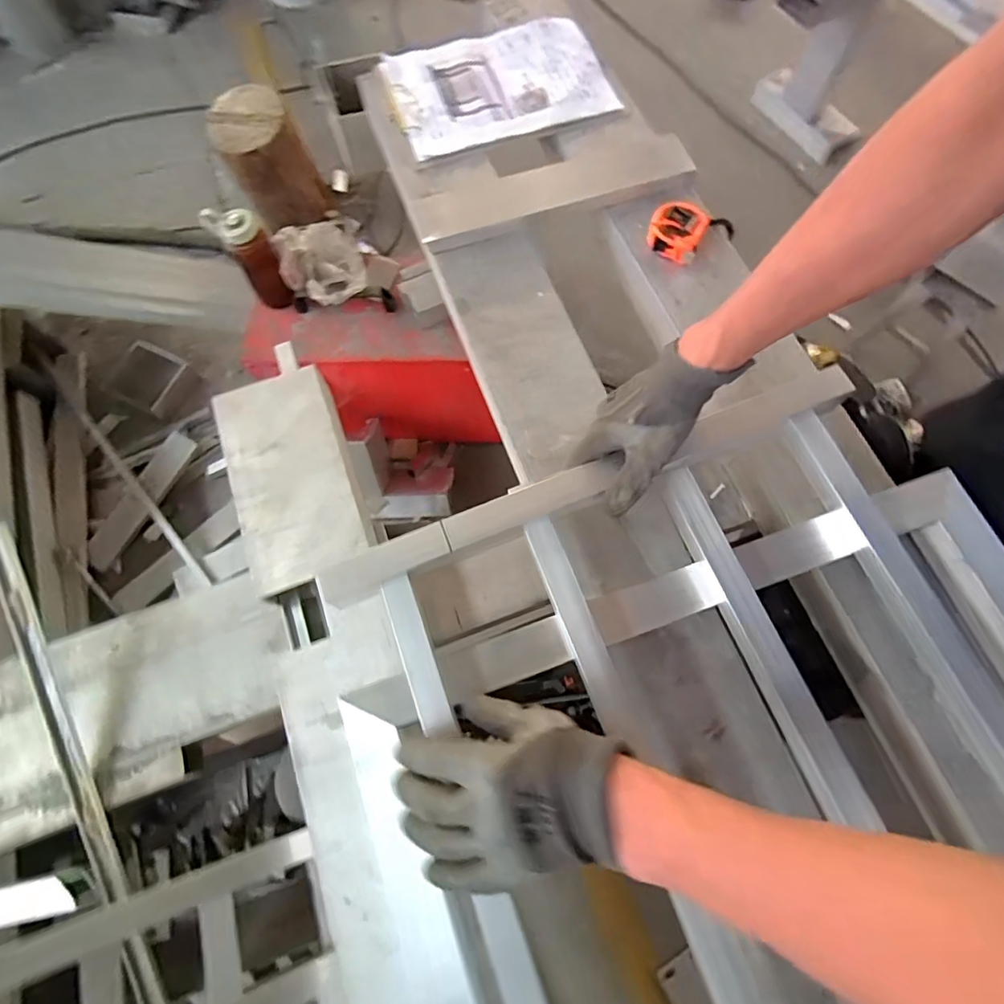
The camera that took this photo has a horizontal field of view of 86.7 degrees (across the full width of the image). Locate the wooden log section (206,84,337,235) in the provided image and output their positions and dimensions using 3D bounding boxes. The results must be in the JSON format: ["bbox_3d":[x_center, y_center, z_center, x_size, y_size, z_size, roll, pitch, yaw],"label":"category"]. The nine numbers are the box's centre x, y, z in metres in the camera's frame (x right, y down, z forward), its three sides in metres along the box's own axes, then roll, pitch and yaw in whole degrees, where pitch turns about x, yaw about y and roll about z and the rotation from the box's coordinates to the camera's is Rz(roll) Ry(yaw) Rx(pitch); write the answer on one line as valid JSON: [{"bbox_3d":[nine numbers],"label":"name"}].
[{"bbox_3d":[-0.627,-0.926,1.444,0.209,0.270,0.212,-25,72,-8],"label":"wooden log section"}]

